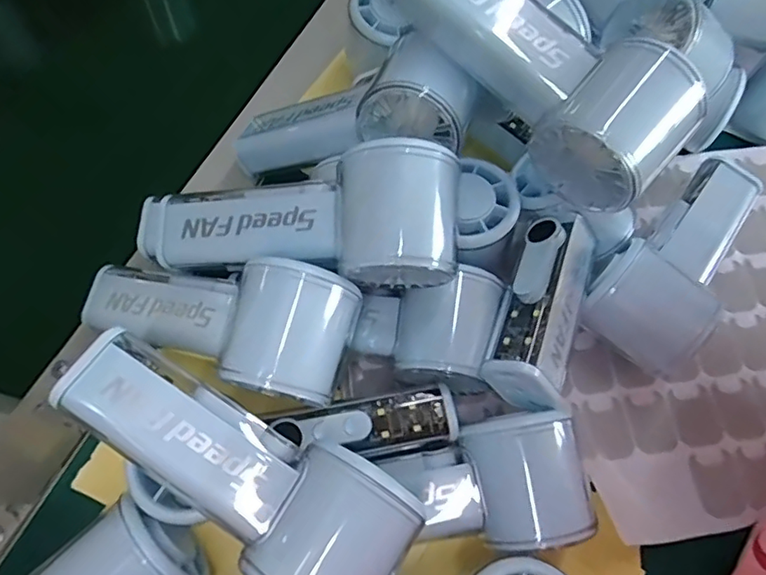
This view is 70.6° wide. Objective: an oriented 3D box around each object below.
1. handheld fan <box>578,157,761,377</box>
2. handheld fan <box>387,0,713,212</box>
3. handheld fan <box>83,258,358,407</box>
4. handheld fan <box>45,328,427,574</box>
[{"bbox_3d":[0.172,-0.016,0.313,0.062,0.042,0.146,40,71,13],"label":"handheld fan"},{"bbox_3d":[0.068,-0.100,0.253,0.150,0.052,0.056,37,71,12],"label":"handheld fan"},{"bbox_3d":[-0.085,0.018,0.272,0.156,0.053,0.059,9,65,28],"label":"handheld fan"},{"bbox_3d":[-0.058,0.076,0.234,0.147,0.058,0.058,32,70,10],"label":"handheld fan"}]

